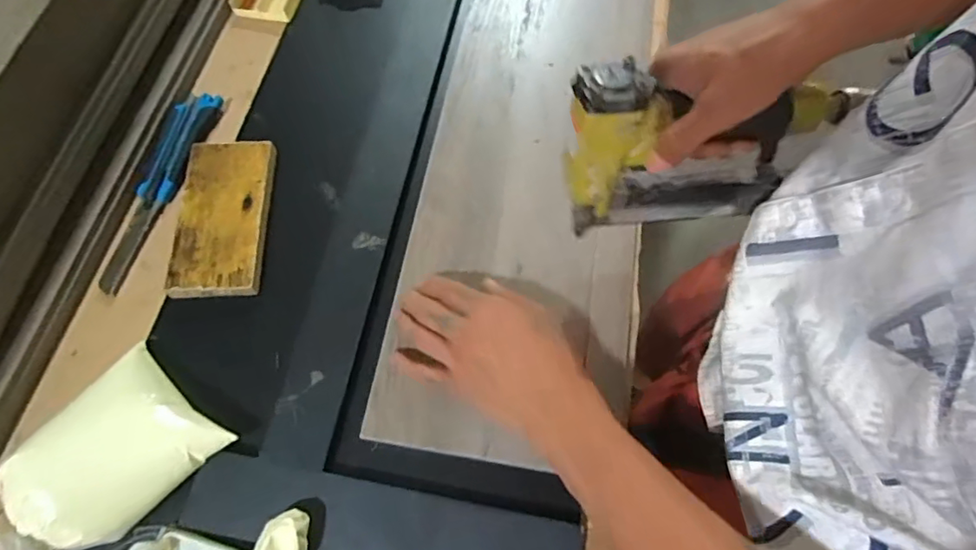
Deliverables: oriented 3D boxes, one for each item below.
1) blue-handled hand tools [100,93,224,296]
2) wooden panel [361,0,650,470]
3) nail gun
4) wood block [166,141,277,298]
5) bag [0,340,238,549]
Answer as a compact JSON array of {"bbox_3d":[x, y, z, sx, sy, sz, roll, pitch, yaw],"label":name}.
[{"bbox_3d":[-0.313,-0.086,0.531,0.037,0.016,0.214,15,68,6],"label":"blue-handled hand tools"},{"bbox_3d":[0.053,-0.162,0.545,0.196,0.022,0.660,9,66,3],"label":"wooden panel"},{"bbox_3d":[0.149,-0.093,0.405,0.189,0.123,0.051,-5,67,-3],"label":"nail gun"},{"bbox_3d":[-0.242,-0.055,0.512,0.075,0.015,0.152,-1,67,-1],"label":"wood block"},{"bbox_3d":[-0.278,0.118,0.407,0.126,0.050,0.120,-41,73,-16],"label":"bag"}]

